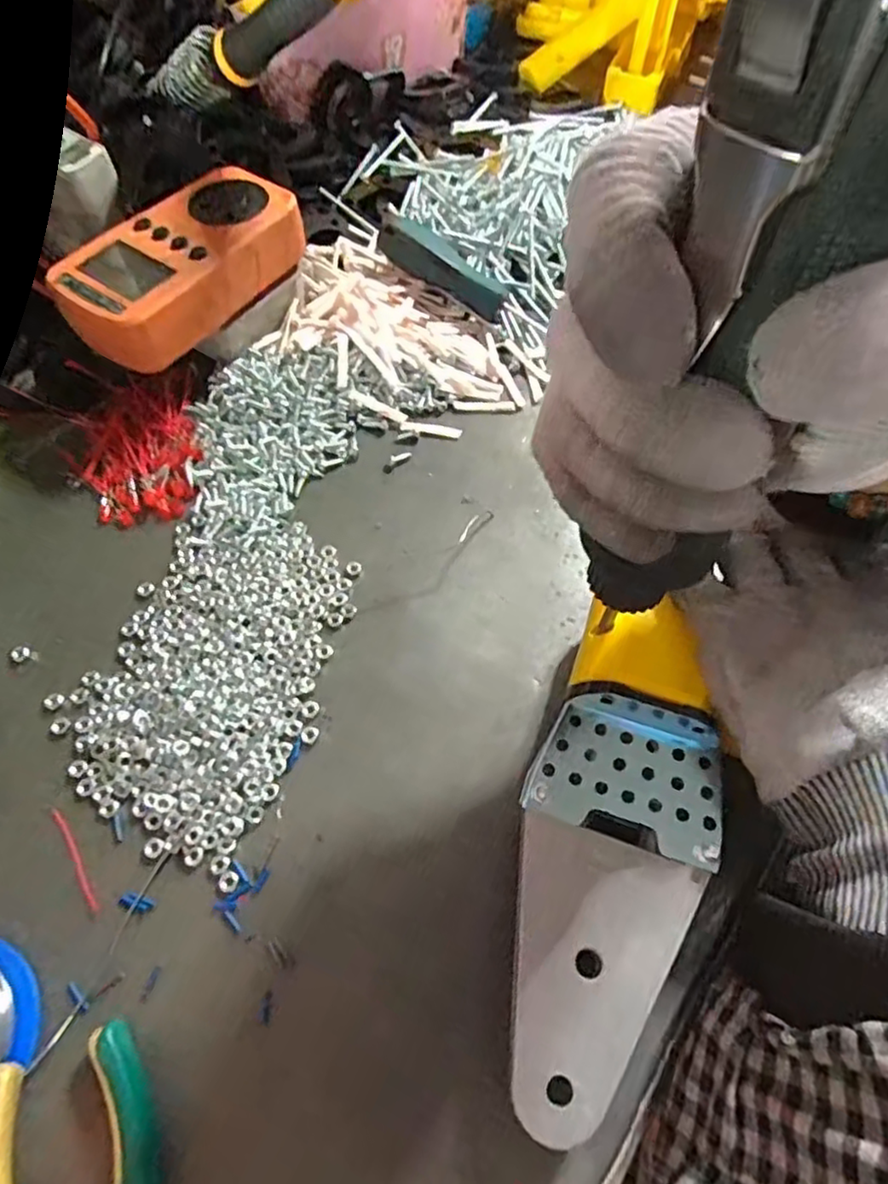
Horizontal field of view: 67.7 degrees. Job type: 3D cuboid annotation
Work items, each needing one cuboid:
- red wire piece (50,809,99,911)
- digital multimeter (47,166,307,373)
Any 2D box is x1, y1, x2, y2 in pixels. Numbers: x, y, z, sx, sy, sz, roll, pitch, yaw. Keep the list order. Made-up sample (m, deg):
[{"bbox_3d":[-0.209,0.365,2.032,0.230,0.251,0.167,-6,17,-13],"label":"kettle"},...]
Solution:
[{"bbox_3d":[-0.141,0.102,0.253,0.004,0.004,0.043,-31,67,-17],"label":"red wire piece"},{"bbox_3d":[-0.131,-0.169,0.342,0.066,0.031,0.127,31,65,13],"label":"digital multimeter"}]

